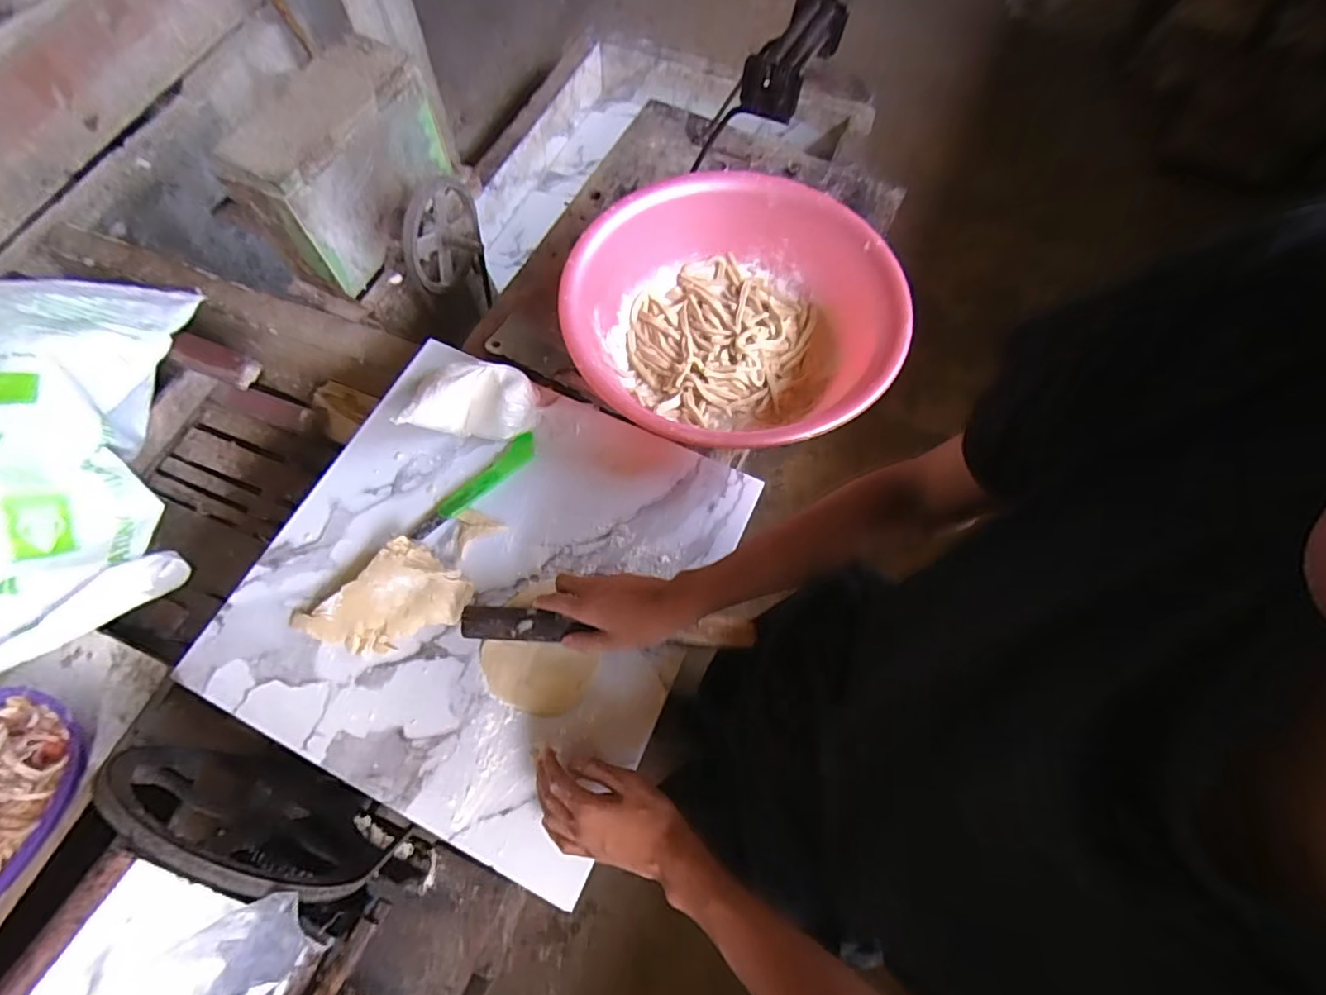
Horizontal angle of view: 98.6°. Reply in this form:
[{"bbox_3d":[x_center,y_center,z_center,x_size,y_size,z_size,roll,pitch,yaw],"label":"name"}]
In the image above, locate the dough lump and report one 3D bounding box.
[{"bbox_3d":[-0.308,0.120,0.632,0.122,0.027,0.155,42,74,11],"label":"dough lump"}]

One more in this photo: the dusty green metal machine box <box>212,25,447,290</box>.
[{"bbox_3d":[-0.557,-0.587,0.995,0.145,0.242,0.362,19,67,7],"label":"dusty green metal machine box"}]

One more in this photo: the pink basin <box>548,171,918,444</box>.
[{"bbox_3d":[0.089,-0.244,0.758,0.421,0.161,0.411,0,66,-1],"label":"pink basin"}]

